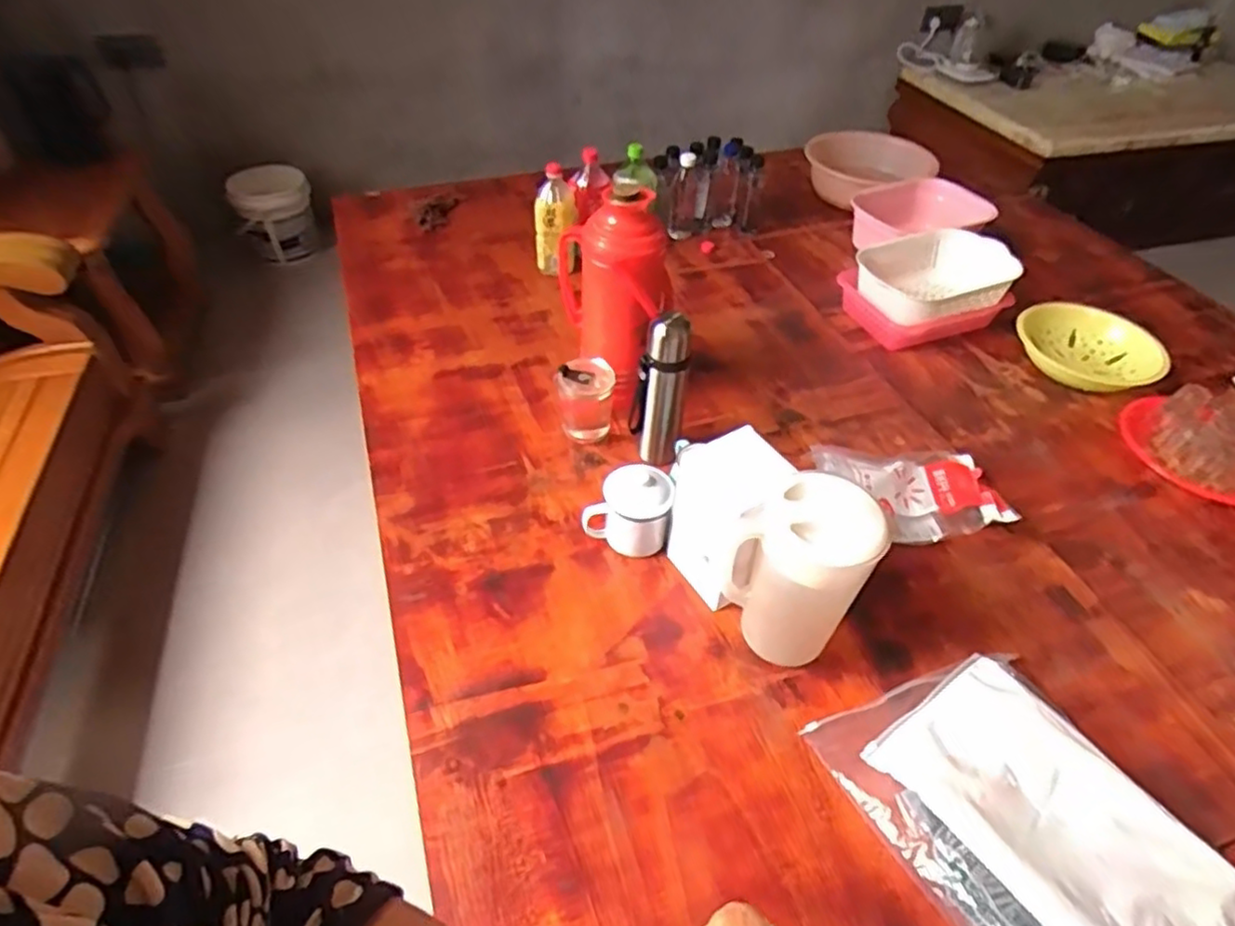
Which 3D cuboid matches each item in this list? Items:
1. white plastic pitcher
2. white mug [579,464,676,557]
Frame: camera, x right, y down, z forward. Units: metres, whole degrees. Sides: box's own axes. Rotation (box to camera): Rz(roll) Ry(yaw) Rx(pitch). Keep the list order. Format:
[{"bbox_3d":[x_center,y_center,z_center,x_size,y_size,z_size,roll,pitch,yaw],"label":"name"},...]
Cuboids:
[{"bbox_3d":[0.204,0.134,0.783,0.108,0.239,0.132,-29,54,-27],"label":"white plastic pitcher"},{"bbox_3d":[0.013,0.064,0.933,0.117,0.112,0.076,7,45,3],"label":"white mug"}]

